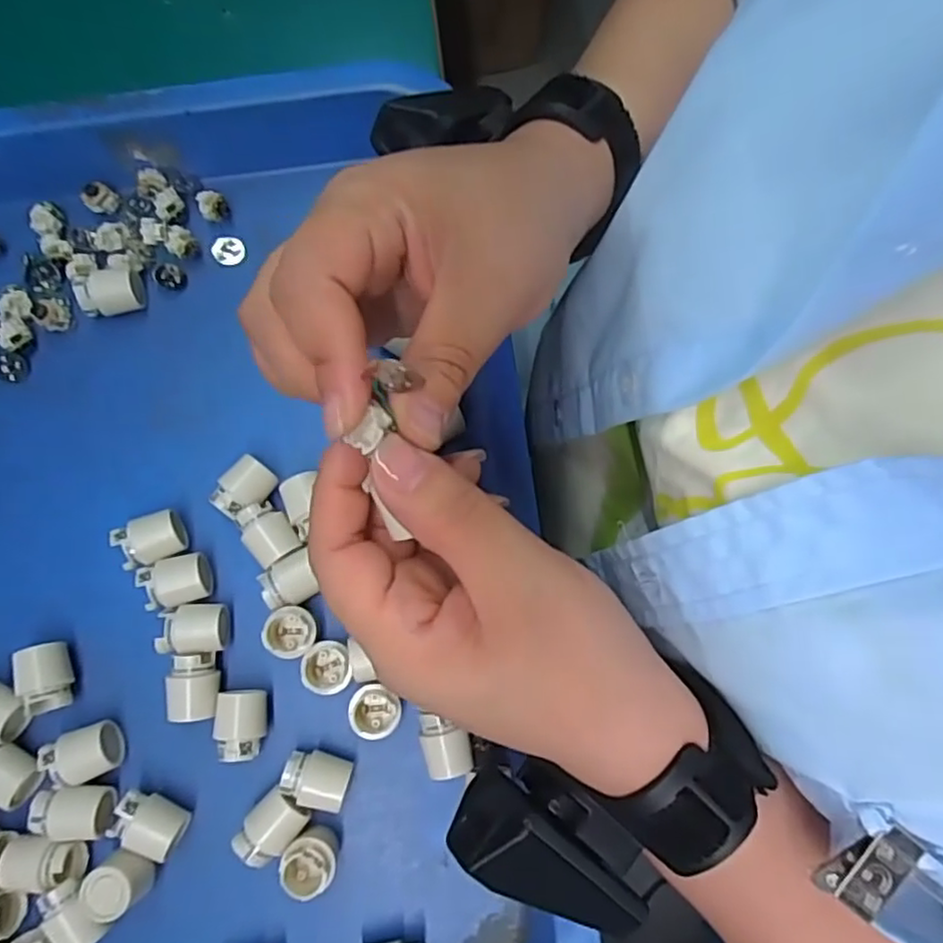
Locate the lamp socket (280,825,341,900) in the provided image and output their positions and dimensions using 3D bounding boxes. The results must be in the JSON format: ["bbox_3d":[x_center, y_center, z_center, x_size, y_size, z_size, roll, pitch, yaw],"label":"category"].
[{"bbox_3d":[-0.065,0.158,0.269,0.018,0.024,0.022,-8,77,0],"label":"lamp socket"}]

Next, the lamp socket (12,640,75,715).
[{"bbox_3d":[-0.181,0.088,0.281,0.017,0.015,0.028,-19,77,-3],"label":"lamp socket"}]

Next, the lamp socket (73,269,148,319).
[{"bbox_3d":[-0.176,-0.087,0.322,0.027,0.015,0.020,-21,77,-3],"label":"lamp socket"}]

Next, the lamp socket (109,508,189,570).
[{"bbox_3d":[-0.142,0.031,0.297,0.026,0.025,0.021,-19,77,-3],"label":"lamp socket"}]

